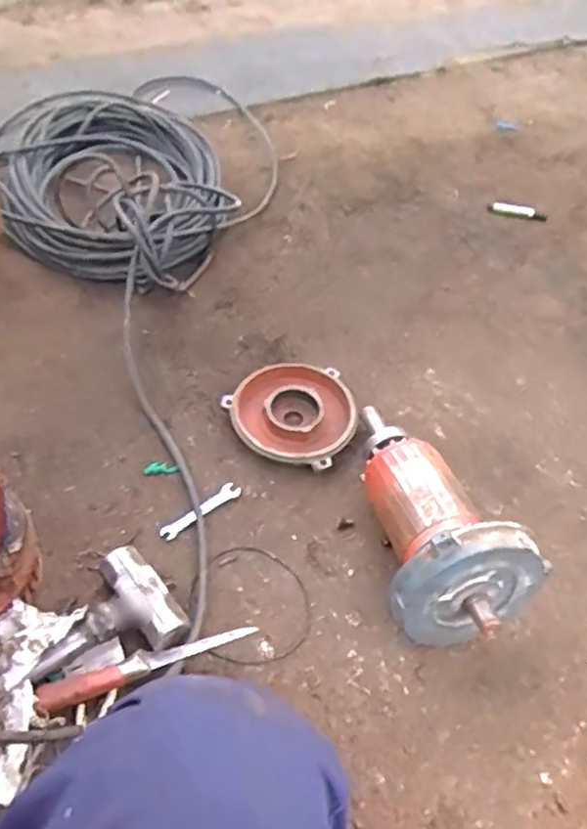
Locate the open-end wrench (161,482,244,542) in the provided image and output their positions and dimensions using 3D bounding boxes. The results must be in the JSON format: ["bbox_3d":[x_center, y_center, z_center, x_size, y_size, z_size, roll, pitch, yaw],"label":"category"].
[{"bbox_3d":[-0.125,0.130,0.885,0.120,0.004,0.023,-32,62,-25],"label":"open-end wrench"}]

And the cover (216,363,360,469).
[{"bbox_3d":[0.003,-0.008,0.979,0.181,0.041,0.174,23,55,13],"label":"cover"}]

